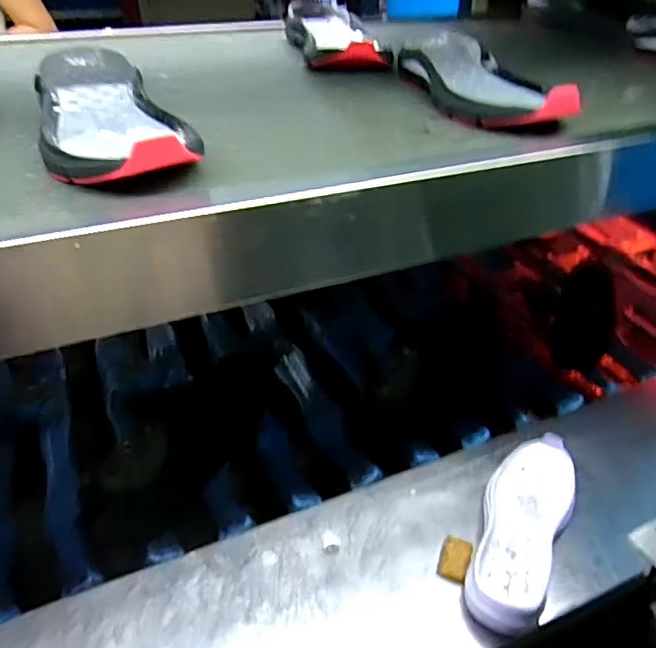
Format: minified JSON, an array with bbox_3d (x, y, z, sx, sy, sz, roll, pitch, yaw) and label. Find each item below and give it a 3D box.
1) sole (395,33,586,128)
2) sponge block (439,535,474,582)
[{"bbox_3d":[0.188,-0.305,0.752,0.125,0.063,0.336,-6,35,-13],"label":"sole"},{"bbox_3d":[0.148,0.273,0.690,0.032,0.015,0.048,17,37,20],"label":"sponge block"}]

